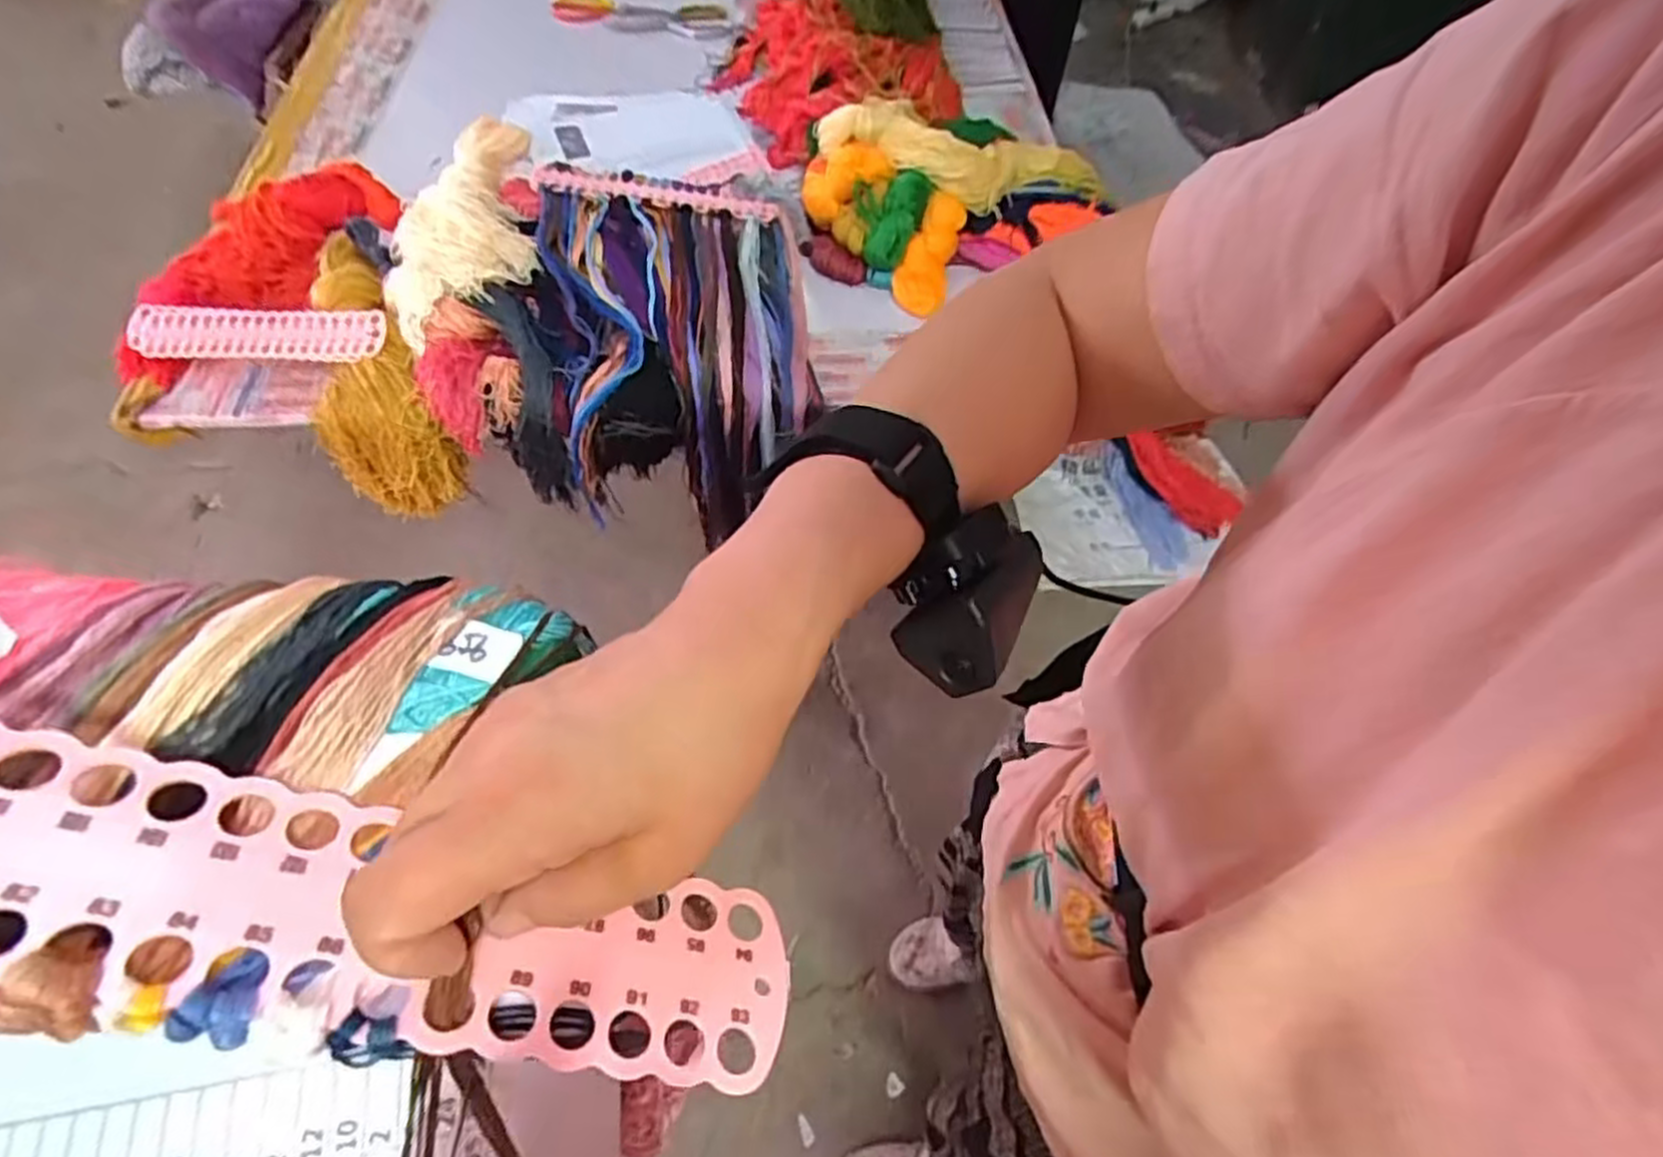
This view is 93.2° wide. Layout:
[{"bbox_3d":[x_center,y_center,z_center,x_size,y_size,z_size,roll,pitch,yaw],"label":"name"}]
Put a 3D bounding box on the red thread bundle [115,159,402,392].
[{"bbox_3d":[-0.706,-0.387,0.926,0.153,0.091,0.361,33,64,17],"label":"red thread bundle"}]

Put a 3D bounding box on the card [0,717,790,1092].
[{"bbox_3d":[-0.145,0.077,0.196,0.289,0.004,0.056,21,39,-19],"label":"card"}]

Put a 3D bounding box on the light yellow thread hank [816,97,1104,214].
[{"bbox_3d":[0.200,-0.550,1.043,0.425,0.073,0.121,-5,58,-28],"label":"light yellow thread hank"}]

